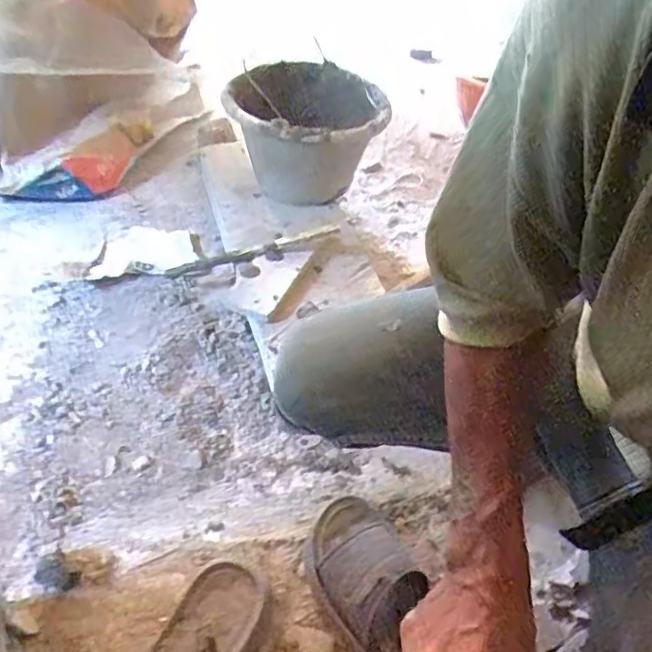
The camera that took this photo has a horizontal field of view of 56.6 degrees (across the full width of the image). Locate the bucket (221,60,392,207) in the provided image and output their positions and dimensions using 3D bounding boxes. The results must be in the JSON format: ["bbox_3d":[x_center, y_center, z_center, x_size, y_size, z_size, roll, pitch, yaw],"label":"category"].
[{"bbox_3d":[-0.031,-0.335,1.037,0.245,0.154,0.230,2,48,-2],"label":"bucket"}]

